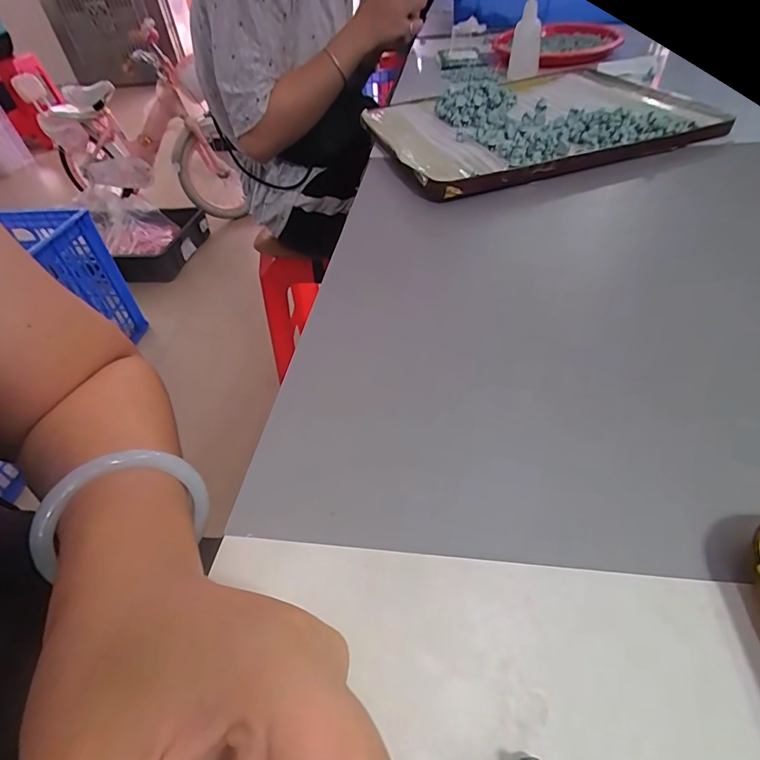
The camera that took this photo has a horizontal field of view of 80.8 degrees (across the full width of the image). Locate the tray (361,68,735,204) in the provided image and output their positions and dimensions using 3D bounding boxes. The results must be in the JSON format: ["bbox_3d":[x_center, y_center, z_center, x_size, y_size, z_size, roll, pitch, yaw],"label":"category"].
[{"bbox_3d":[0.156,-0.278,0.472,0.329,0.027,0.250,-17,46,-10],"label":"tray"}]

